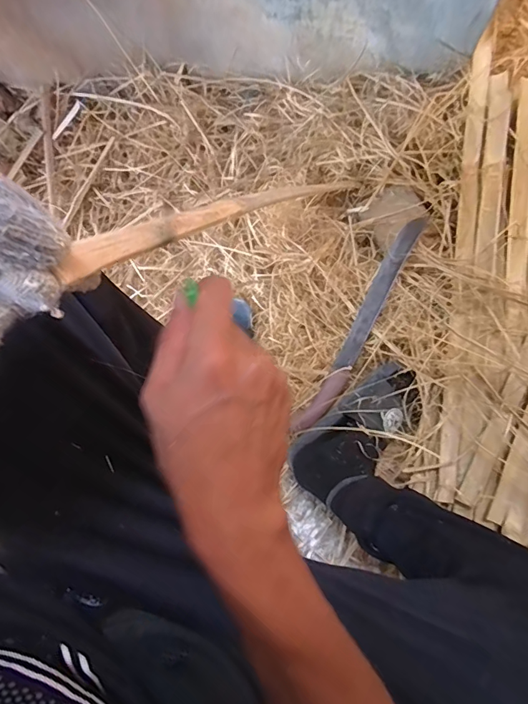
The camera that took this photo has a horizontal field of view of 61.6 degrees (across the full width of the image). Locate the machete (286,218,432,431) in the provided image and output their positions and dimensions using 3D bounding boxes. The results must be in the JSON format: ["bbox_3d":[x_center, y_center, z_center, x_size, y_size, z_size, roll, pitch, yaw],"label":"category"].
[{"bbox_3d":[0.164,-0.052,0.707,0.044,0.032,0.382,30,80,6],"label":"machete"}]

